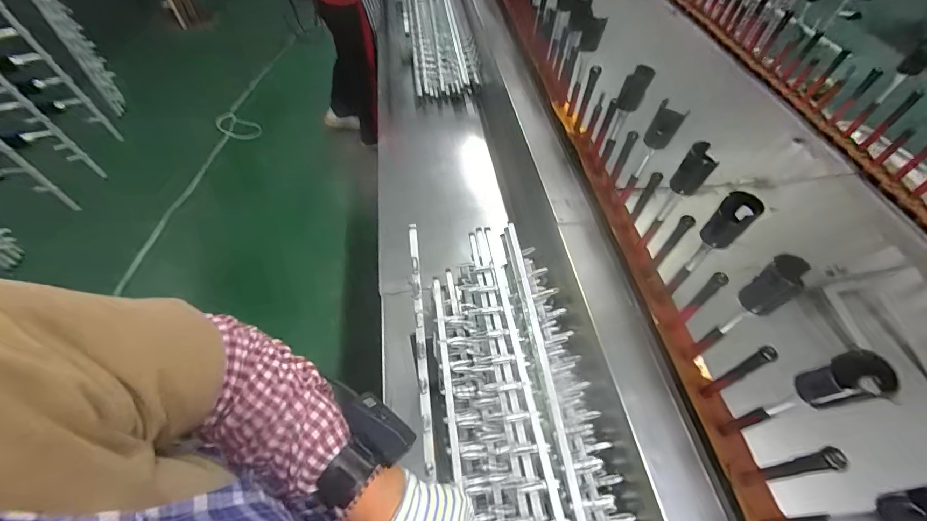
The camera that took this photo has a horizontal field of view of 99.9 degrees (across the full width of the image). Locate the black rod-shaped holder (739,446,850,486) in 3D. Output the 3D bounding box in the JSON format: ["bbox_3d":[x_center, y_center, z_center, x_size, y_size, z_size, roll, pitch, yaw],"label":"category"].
[{"bbox_3d":[0.359,0.232,0.432,0.015,0.146,0.018,-2,53,-4],"label":"black rod-shaped holder"}]

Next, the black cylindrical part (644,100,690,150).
[{"bbox_3d":[0.323,-0.217,0.629,0.042,0.070,0.031,21,39,9],"label":"black cylindrical part"}]

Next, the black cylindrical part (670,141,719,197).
[{"bbox_3d":[0.330,-0.129,0.556,0.040,0.067,0.032,34,59,21],"label":"black cylindrical part"}]

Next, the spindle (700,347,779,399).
[{"bbox_3d":[0.345,0.153,0.505,0.021,0.166,0.015,-20,56,-17],"label":"spindle"}]

